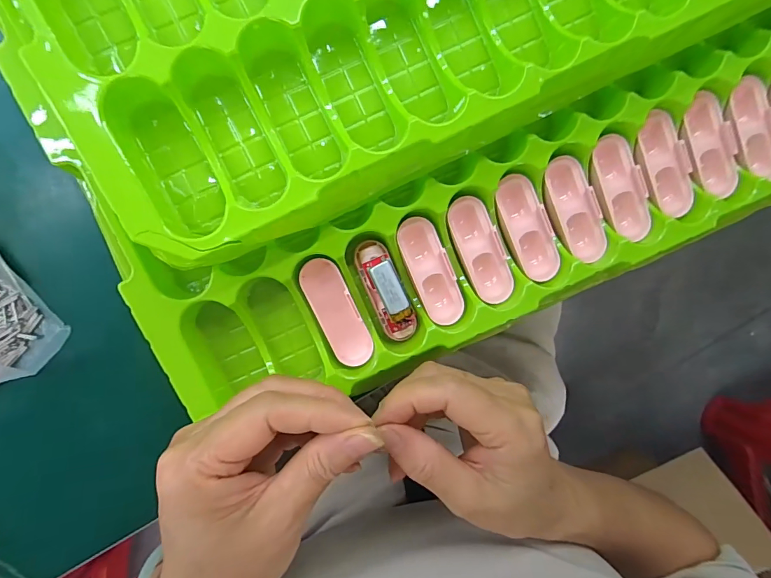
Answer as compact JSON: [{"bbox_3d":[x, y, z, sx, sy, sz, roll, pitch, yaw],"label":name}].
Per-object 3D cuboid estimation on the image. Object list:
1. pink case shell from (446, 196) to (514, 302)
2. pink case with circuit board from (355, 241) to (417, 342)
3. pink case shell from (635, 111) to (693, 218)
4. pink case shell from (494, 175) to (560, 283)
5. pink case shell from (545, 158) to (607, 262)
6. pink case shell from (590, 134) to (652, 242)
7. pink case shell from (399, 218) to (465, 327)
[{"bbox_3d":[0.056,-0.022,0.235,0.024,0.010,0.065,-23,99,-3],"label":"pink case shell"},{"bbox_3d":[0.001,0.002,0.226,0.020,0.015,0.060,-22,99,-3],"label":"pink case with circuit board"},{"bbox_3d":[0.167,-0.074,0.243,0.027,0.013,0.063,-27,99,-2],"label":"pink case shell"},{"bbox_3d":[0.085,-0.035,0.237,0.024,0.010,0.064,-25,99,-3],"label":"pink case shell"},{"bbox_3d":[0.113,-0.047,0.241,0.027,0.010,0.064,-22,99,-3],"label":"pink case shell"},{"bbox_3d":[0.140,-0.059,0.240,0.028,0.012,0.064,-20,99,-3],"label":"pink case shell"},{"bbox_3d":[0.027,-0.010,0.233,0.023,0.006,0.064,-23,99,-3],"label":"pink case shell"}]

